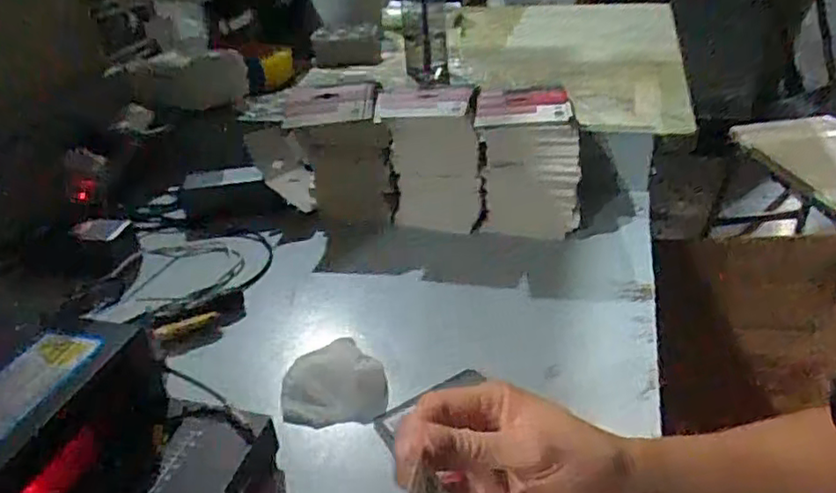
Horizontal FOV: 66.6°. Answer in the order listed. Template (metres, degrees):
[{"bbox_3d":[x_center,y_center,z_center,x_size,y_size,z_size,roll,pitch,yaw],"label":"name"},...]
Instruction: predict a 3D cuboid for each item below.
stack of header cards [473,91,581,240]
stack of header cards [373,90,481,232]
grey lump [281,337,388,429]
[{"bbox_3d":[0.129,-0.098,0.756,0.117,0.146,0.092,0,33,6],"label":"stack of header cards"},{"bbox_3d":[0.015,-0.110,0.795,0.124,0.147,0.102,0,33,6],"label":"stack of header cards"},{"bbox_3d":[-0.074,0.118,0.552,0.089,0.025,0.079,-9,33,-9],"label":"grey lump"}]

